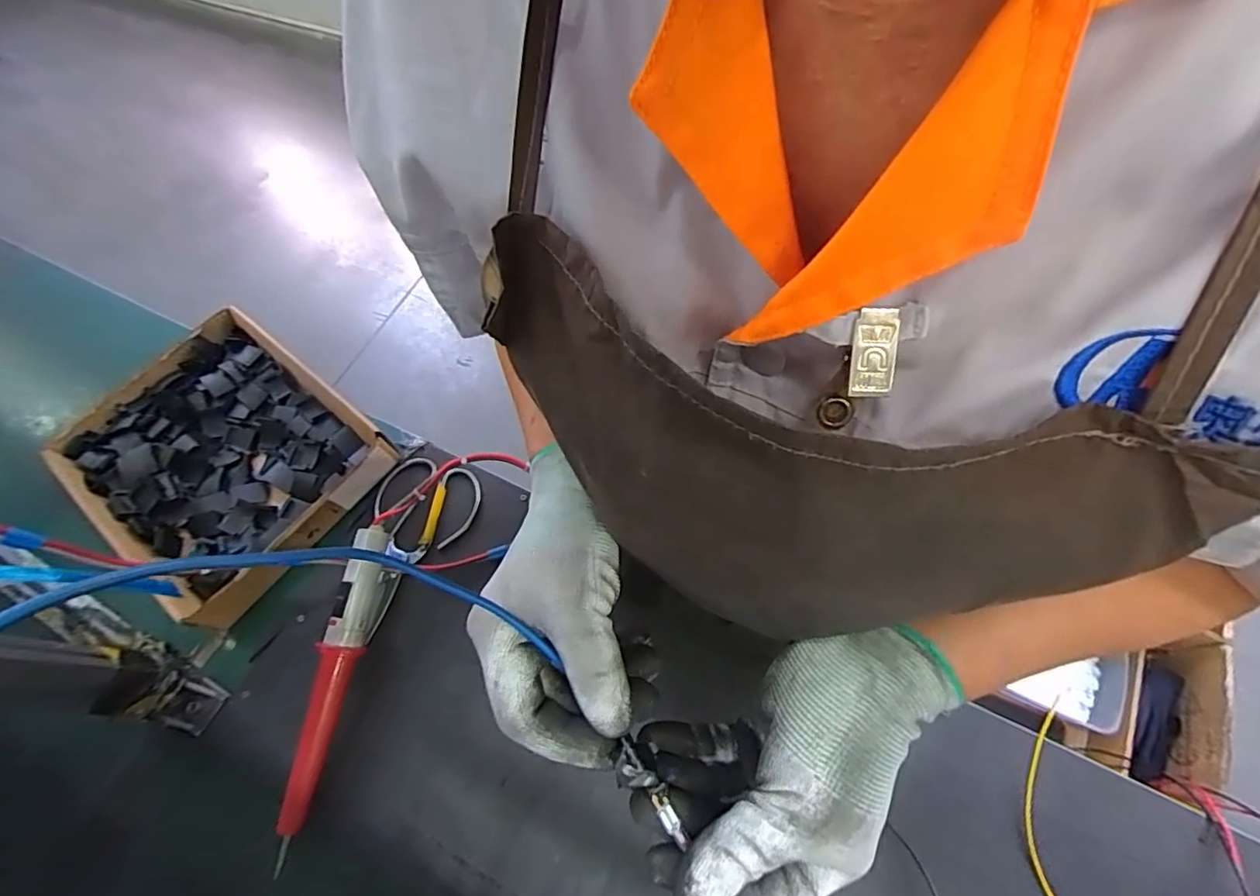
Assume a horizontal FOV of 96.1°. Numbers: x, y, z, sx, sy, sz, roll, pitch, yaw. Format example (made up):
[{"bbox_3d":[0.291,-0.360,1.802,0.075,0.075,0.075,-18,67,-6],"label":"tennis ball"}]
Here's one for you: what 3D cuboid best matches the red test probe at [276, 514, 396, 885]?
[{"bbox_3d":[-0.266,0.202,0.500,0.033,0.053,0.267,11,65,9],"label":"red test probe"}]

